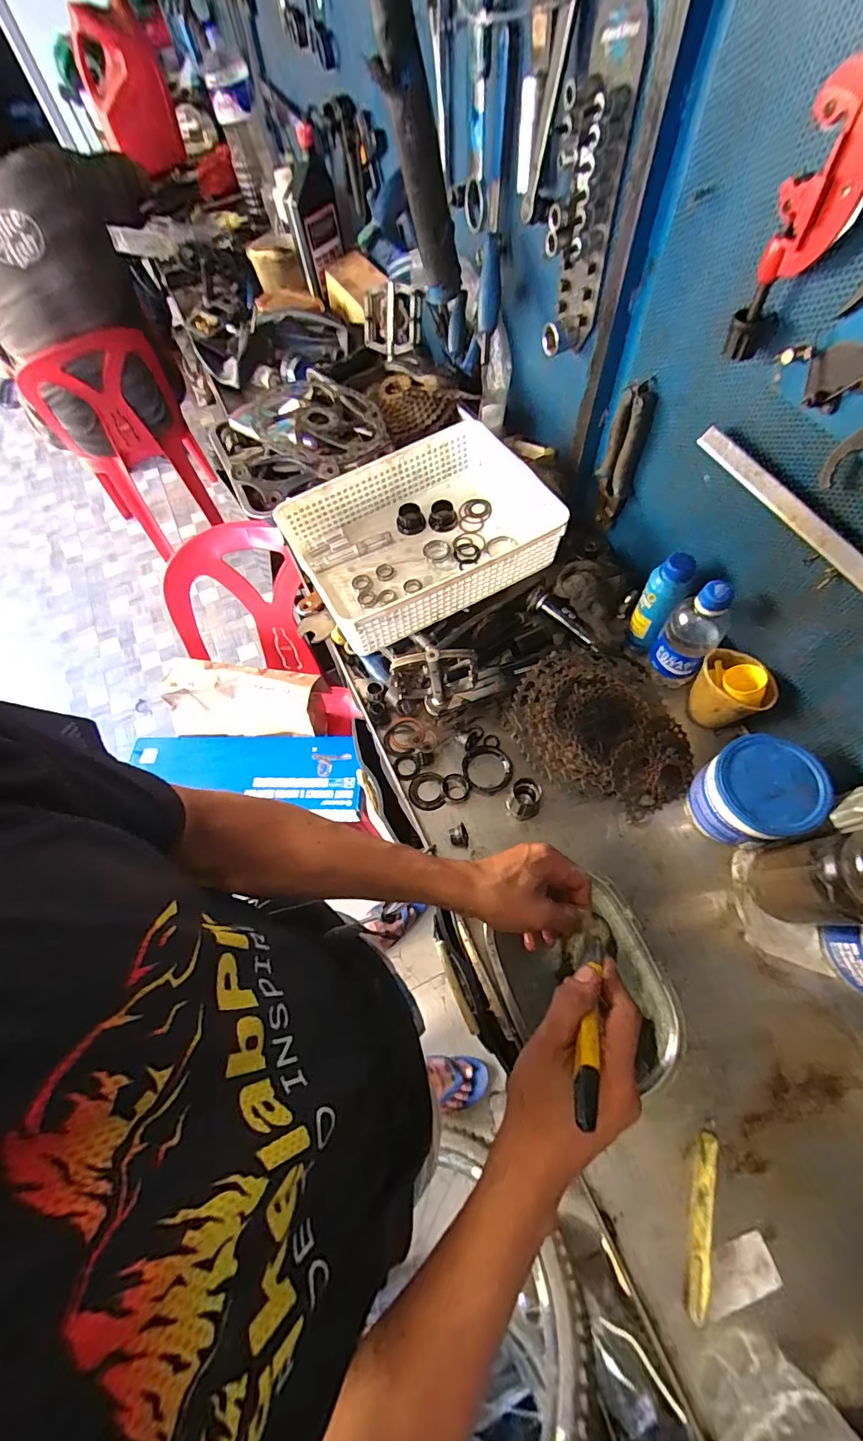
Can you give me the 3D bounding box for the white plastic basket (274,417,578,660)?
[{"bbox_3d":[-0.012,-0.257,0.685,0.334,0.087,0.245,-26,65,-9],"label":"white plastic basket"}]

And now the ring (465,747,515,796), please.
[{"bbox_3d":[0.070,0.059,0.600,0.062,0.007,0.063,-2,64,3],"label":"ring"}]

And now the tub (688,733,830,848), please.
[{"bbox_3d":[0.343,0.079,0.522,0.107,0.086,0.098,-2,64,3],"label":"tub"}]

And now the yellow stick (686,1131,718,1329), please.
[{"bbox_3d":[0.230,0.427,0.416,0.015,0.015,0.125,15,66,11],"label":"yellow stick"}]

